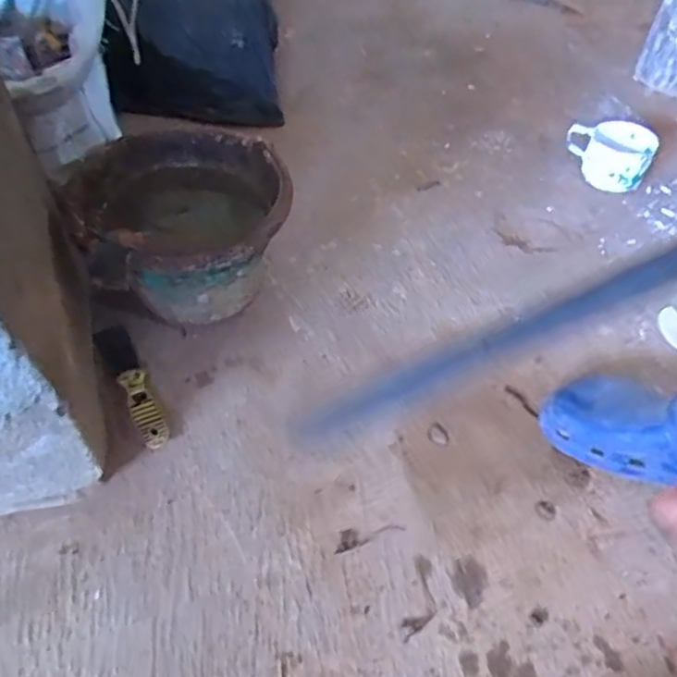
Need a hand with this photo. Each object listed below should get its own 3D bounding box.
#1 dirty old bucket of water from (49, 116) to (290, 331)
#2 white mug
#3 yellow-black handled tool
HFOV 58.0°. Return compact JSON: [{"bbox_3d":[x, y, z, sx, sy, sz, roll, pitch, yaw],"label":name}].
[{"bbox_3d":[-0.203,-0.126,0.781,0.263,0.184,0.242,1,51,-1],"label":"dirty old bucket of water"},{"bbox_3d":[0.446,-0.306,1.010,0.135,0.082,0.114,23,54,16],"label":"white mug"},{"bbox_3d":[-0.248,0.050,0.726,0.037,0.017,0.192,-24,55,-19],"label":"yellow-black handled tool"}]

